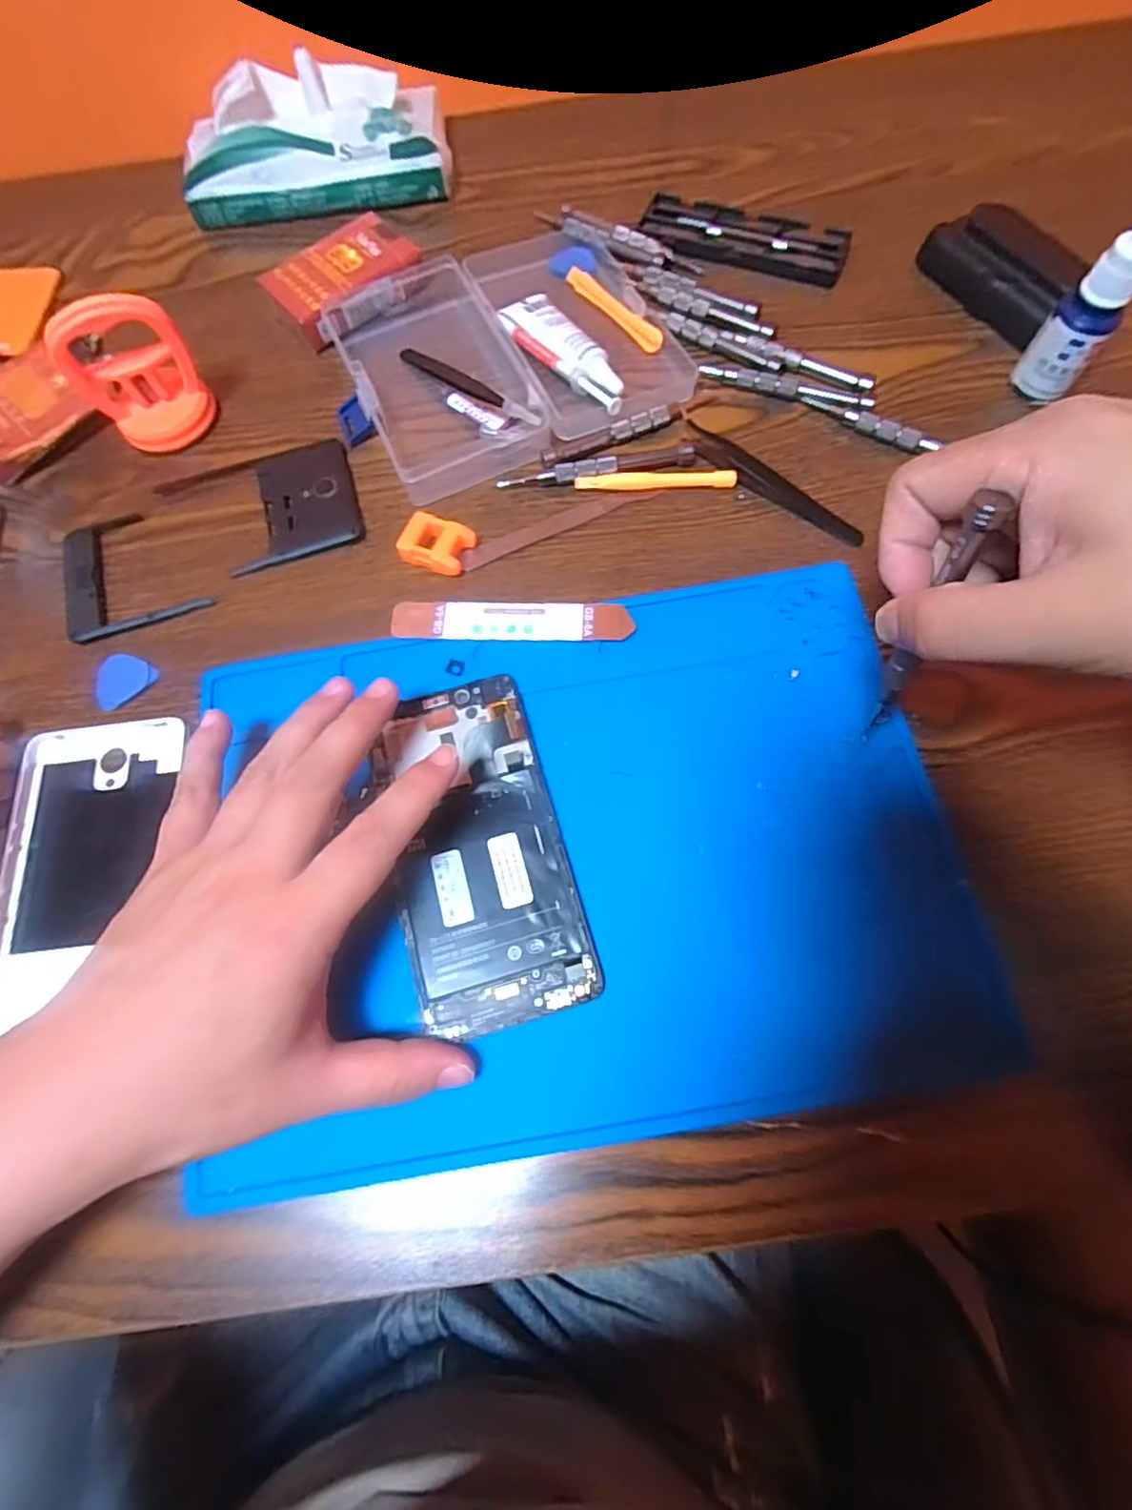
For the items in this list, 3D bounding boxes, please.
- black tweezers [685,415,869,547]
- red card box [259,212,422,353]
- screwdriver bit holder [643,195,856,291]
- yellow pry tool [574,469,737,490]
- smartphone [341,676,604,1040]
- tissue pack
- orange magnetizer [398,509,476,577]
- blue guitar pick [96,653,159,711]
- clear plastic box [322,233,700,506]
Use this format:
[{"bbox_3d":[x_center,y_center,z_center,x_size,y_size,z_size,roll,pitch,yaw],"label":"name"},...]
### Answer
[{"bbox_3d":[0.107,-0.140,0.322,0.104,0.012,0.012,36,76,14],"label":"black tweezers"},{"bbox_3d":[-0.135,-0.290,0.384,0.087,0.026,0.052,-40,73,-11],"label":"red card box"},{"bbox_3d":[0.109,-0.318,0.386,0.124,0.009,0.050,19,72,10],"label":"screwdriver bit holder"},{"bbox_3d":[0.047,-0.146,0.331,0.083,0.006,0.010,-1,70,2],"label":"yellow pry tool"},{"bbox_3d":[-0.040,0.038,0.267,0.076,0.006,0.146,-17,70,-3],"label":"smartphone"},{"bbox_3d":[-0.167,-0.405,0.413,0.174,0.050,0.078,-6,70,1],"label":"tissue pack"},{"bbox_3d":[-0.066,-0.108,0.320,0.034,0.012,0.028,21,72,10],"label":"orange magnetizer"},{"bbox_3d":[-0.222,-0.039,0.309,0.030,0.005,0.025,-39,73,-11],"label":"blue guitar pick"},{"bbox_3d":[-0.035,-0.238,0.359,0.174,0.022,0.162,-24,70,-6],"label":"clear plastic box"}]

